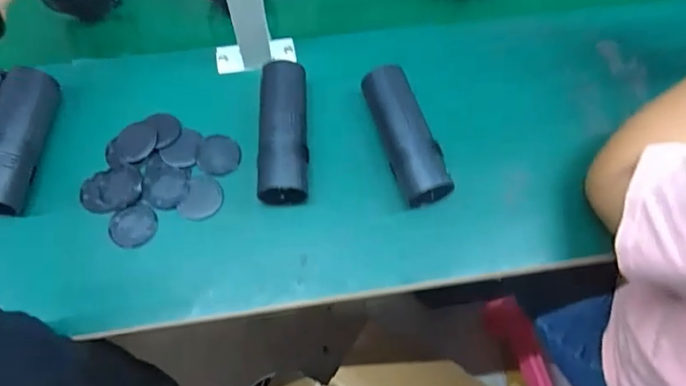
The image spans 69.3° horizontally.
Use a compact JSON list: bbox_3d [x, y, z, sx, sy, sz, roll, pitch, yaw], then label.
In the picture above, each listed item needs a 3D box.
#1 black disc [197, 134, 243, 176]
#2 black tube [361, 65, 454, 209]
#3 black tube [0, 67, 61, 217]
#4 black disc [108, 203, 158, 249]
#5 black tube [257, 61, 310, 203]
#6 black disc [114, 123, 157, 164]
[{"bbox_3d":[-0.145,-0.044,0.581,0.050,0.006,0.050,1,67,-2],"label":"black disc"},{"bbox_3d":[0.070,-0.067,0.571,0.050,0.048,0.165,-17,69,-9],"label":"black tube"},{"bbox_3d":[-0.364,-0.055,0.553,0.048,0.053,0.168,1,67,-2],"label":"black tube"},{"bbox_3d":[-0.228,0.036,0.541,0.050,0.004,0.048,1,67,-2],"label":"black disc"},{"bbox_3d":[-0.068,-0.071,0.565,0.057,0.055,0.169,0,67,-2],"label":"black tube"},{"bbox_3d":[-0.240,-0.059,0.576,0.044,0.006,0.052,39,71,13],"label":"black disc"}]

